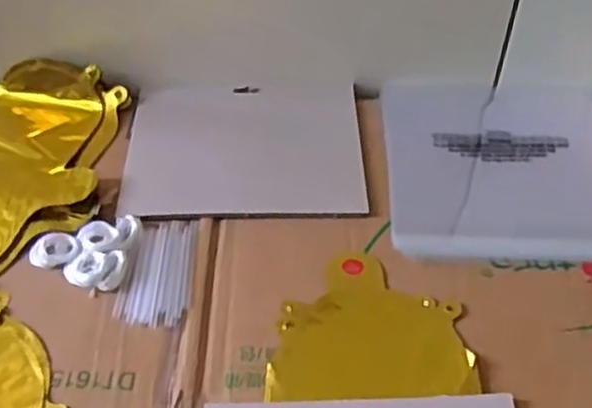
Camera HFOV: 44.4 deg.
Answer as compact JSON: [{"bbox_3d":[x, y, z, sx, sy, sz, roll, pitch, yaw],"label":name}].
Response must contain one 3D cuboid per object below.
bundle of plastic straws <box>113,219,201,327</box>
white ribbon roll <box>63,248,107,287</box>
[{"bbox_3d":[-0.097,0.047,0.527,0.049,0.006,0.094,6,49,6],"label":"bundle of plastic straws"},{"bbox_3d":[-0.149,0.046,0.516,0.027,0.006,0.028,0,48,0],"label":"white ribbon roll"}]

